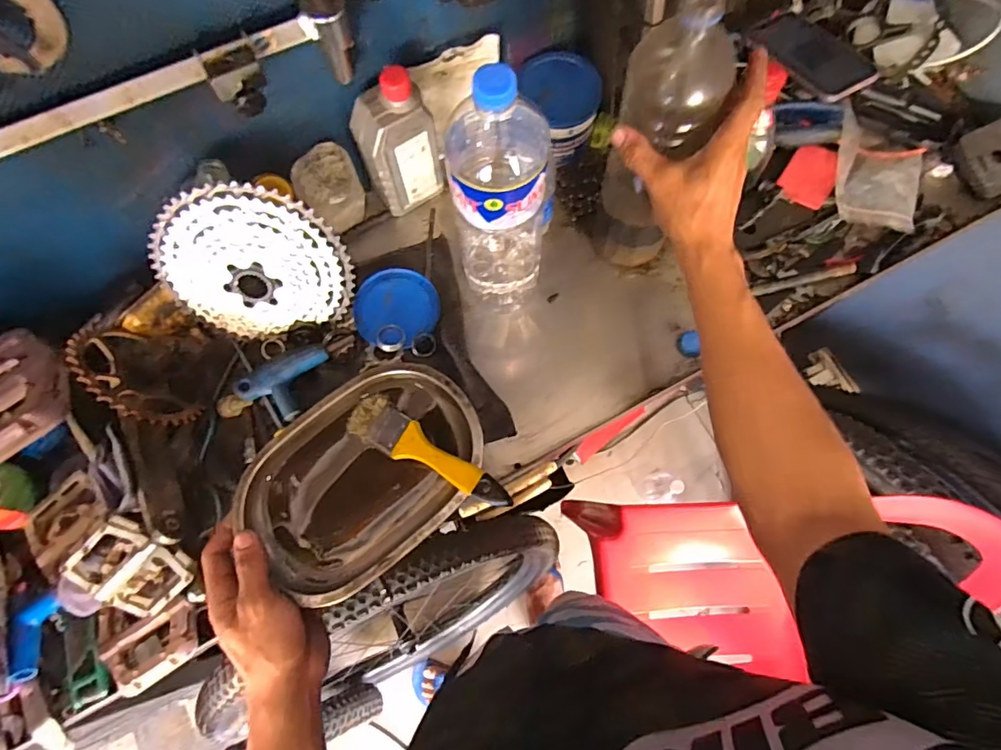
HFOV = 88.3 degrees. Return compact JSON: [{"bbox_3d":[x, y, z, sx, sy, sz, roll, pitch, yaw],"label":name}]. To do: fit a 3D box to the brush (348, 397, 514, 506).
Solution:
[{"bbox_3d":[-0.062,0.065,0.436,0.163,0.012,0.038,25,75,25],"label":"brush"}]

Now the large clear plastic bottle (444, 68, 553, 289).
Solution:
[{"bbox_3d":[0.001,-0.170,0.506,0.088,0.299,0.099,3,74,2],"label":"large clear plastic bottle"}]

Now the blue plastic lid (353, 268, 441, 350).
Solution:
[{"bbox_3d":[-0.127,-0.084,0.634,0.100,0.014,0.100,0,74,1],"label":"blue plastic lid"}]

